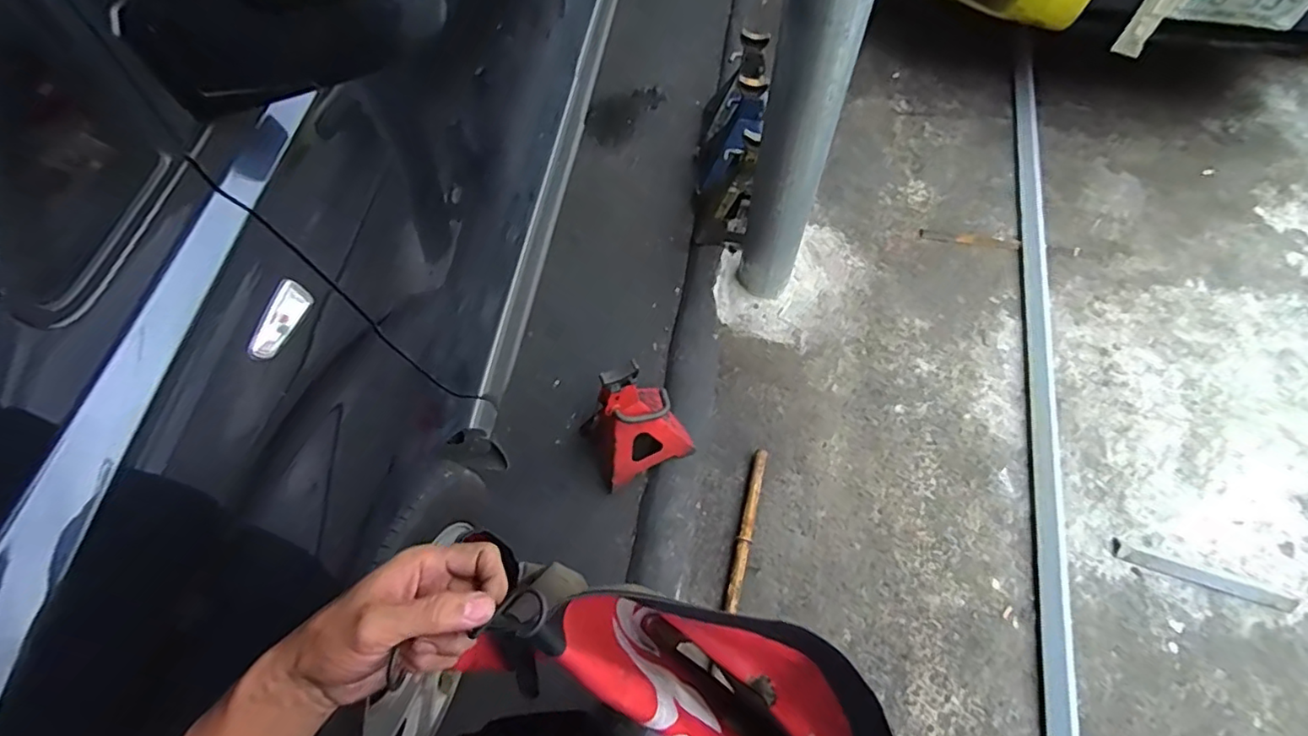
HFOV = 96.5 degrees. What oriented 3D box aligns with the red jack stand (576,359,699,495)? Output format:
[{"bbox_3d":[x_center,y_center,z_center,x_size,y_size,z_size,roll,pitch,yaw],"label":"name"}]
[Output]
[{"bbox_3d":[-0.052,0.132,1.510,0.245,0.384,0.203,-25,66,-10],"label":"red jack stand"}]

